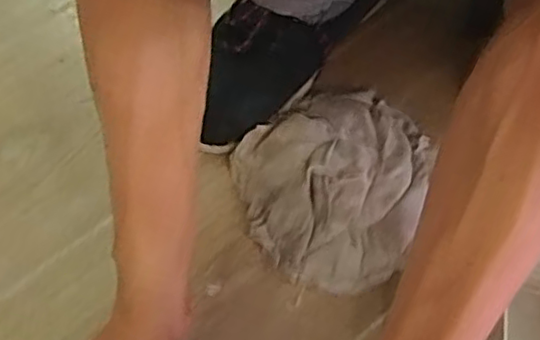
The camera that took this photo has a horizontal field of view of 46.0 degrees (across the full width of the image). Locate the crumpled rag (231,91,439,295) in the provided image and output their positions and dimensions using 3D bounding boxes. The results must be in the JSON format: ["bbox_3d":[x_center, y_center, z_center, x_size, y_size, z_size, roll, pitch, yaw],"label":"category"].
[{"bbox_3d":[0.058,0.011,0.519,0.157,0.030,0.152,-35,73,-12],"label":"crumpled rag"}]

